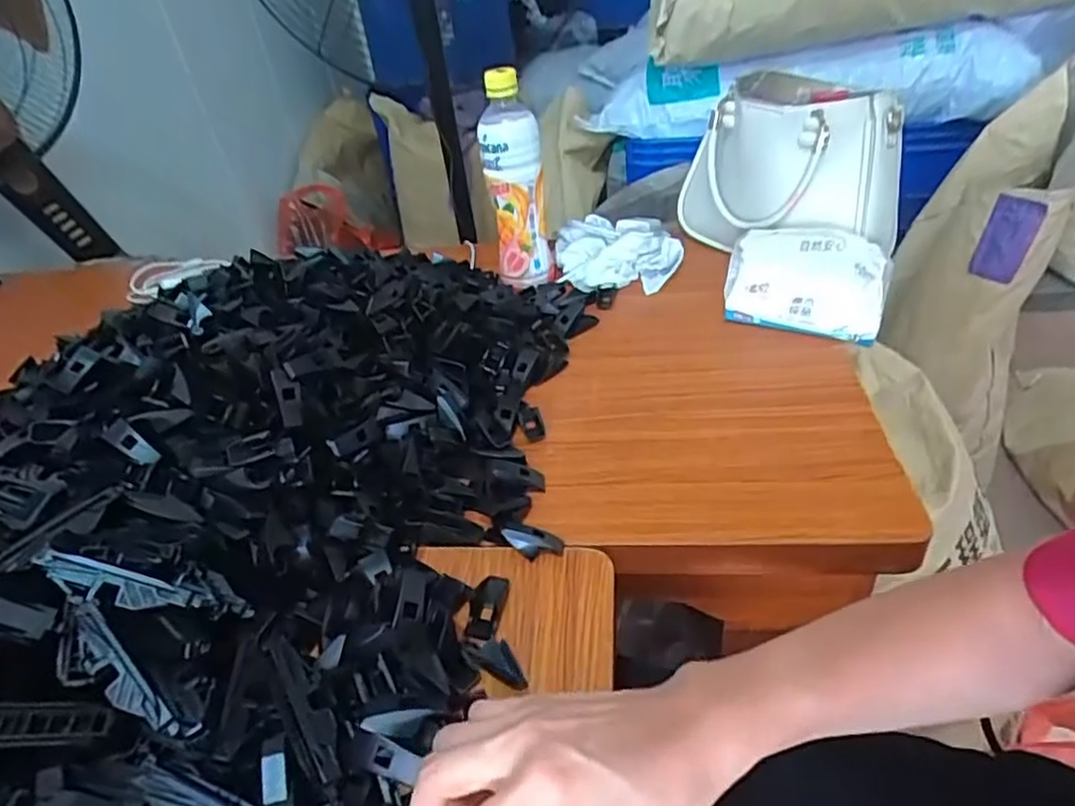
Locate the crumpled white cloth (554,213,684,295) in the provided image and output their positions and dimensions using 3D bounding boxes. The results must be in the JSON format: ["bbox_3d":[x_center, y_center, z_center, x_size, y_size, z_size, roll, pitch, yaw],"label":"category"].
[{"bbox_3d":[0.091,-0.176,0.755,0.140,0.044,0.129,-3,37,6],"label":"crumpled white cloth"}]

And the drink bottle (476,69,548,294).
[{"bbox_3d":[-0.023,-0.225,0.692,0.059,0.220,0.056,-8,37,-1],"label":"drink bottle"}]

